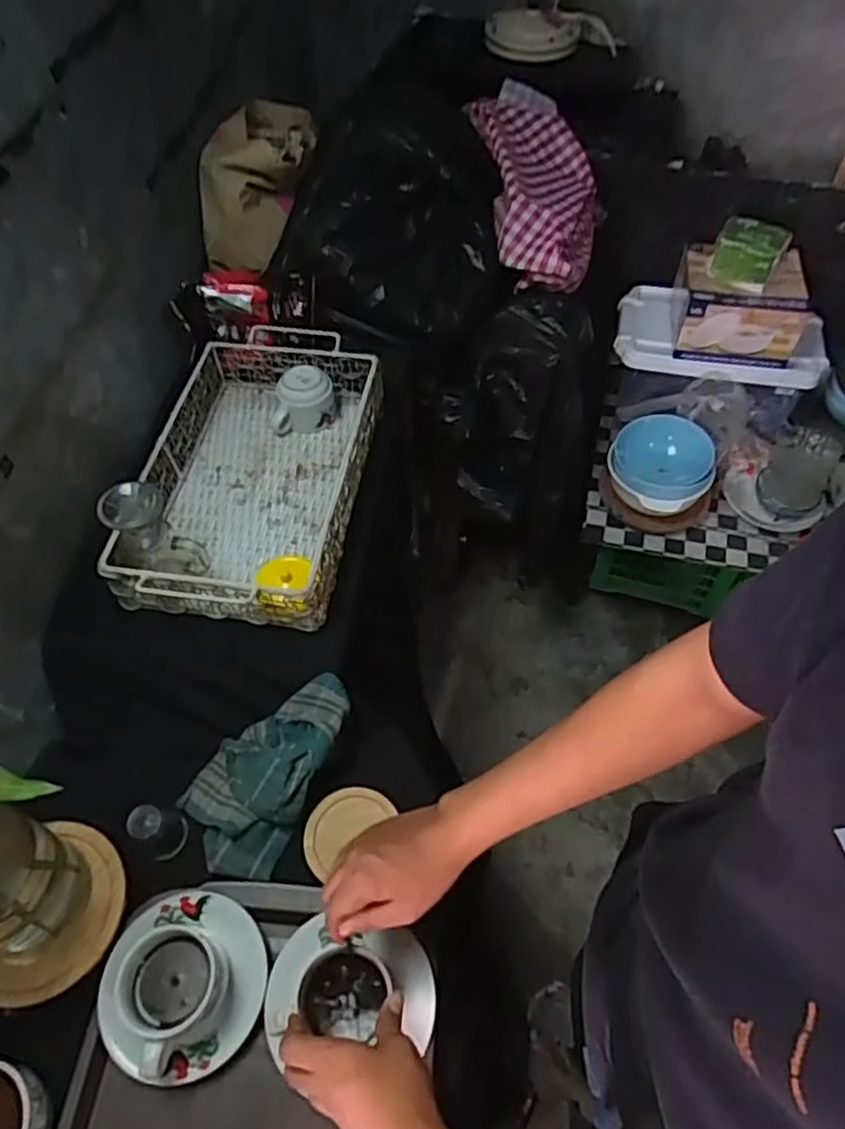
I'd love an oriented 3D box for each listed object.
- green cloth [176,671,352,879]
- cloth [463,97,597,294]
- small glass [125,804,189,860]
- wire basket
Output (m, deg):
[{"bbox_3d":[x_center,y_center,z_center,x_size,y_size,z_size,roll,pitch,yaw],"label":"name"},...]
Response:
[{"bbox_3d":[-0.166,0.207,0.732,0.118,0.047,0.211,21,57,16],"label":"green cloth"},{"bbox_3d":[0.195,-0.563,1.061,0.191,0.160,0.317,-9,54,-5],"label":"cloth"},{"bbox_3d":[-0.260,0.261,0.687,0.043,0.051,0.042,-1,54,1],"label":"small glass"},{"bbox_3d":[-0.207,-0.114,0.883,0.244,0.096,0.397,7,55,6],"label":"wire basket"}]

